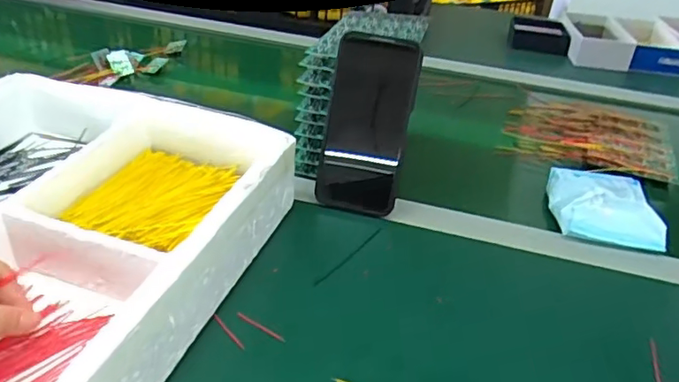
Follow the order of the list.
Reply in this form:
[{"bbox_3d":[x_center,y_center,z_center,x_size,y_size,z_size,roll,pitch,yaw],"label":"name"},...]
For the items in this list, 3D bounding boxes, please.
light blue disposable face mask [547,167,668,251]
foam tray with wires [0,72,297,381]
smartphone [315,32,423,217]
[{"bbox_3d":[0.268,0.010,0.573,0.094,0.040,0.098,10,35,7],"label":"light blue disposable face mask"},{"bbox_3d":[-0.243,0.039,0.432,0.303,0.077,0.377,15,35,13],"label":"foam tray with wires"},{"bbox_3d":[0.026,-0.062,0.544,0.079,0.165,0.012,11,12,8],"label":"smartphone"}]

